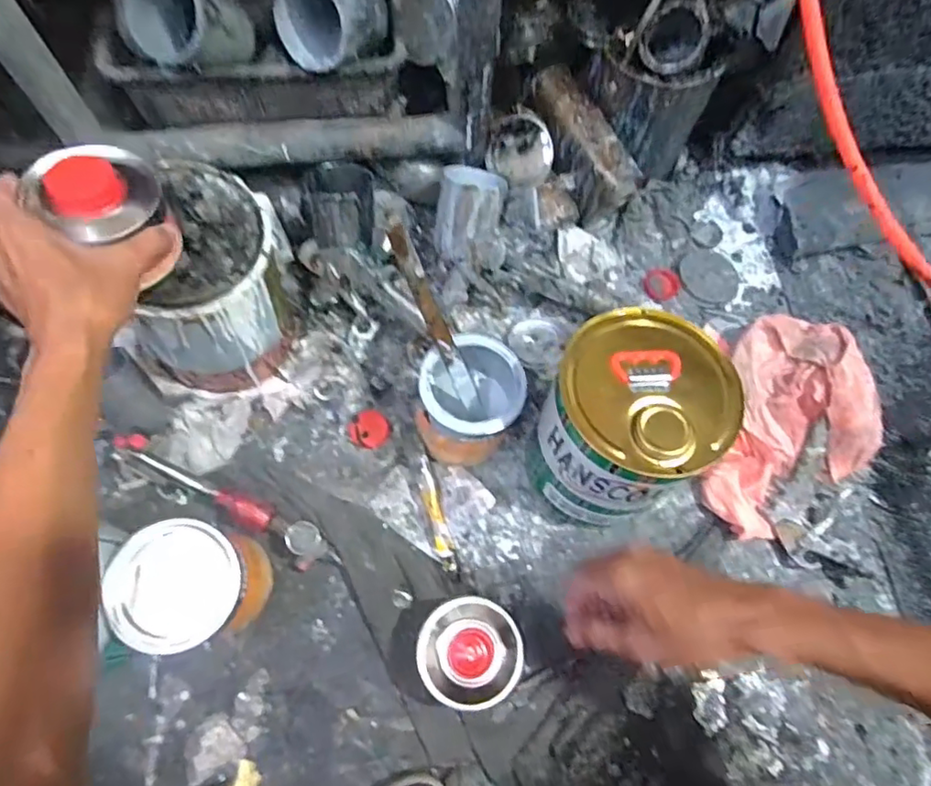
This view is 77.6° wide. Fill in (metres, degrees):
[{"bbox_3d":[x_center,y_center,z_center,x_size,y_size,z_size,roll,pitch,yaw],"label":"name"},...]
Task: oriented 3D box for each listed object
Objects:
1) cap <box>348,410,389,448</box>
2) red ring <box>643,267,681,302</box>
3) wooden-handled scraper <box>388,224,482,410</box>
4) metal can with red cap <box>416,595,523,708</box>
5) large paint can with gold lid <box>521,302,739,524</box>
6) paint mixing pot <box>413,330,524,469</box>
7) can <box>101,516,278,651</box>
[{"bbox_3d":[-0.114,0.044,0.699,0.045,0.013,0.048,1,70,-2],"label":"cap"},{"bbox_3d":[0.268,-0.150,0.792,0.047,0.005,0.049,1,70,-2],"label":"red ring"},{"bbox_3d":[-0.027,-0.064,0.582,0.021,0.230,0.013,-37,41,-14],"label":"wooden-handled scraper"},{"bbox_3d":[0.004,0.260,0.580,0.097,0.074,0.100,1,70,-2],"label":"metal can with red cap"},{"bbox_3d":[0.157,0.035,0.602,0.151,0.204,0.169,24,69,6],"label":"large paint can with gold lid"},{"bbox_3d":[0.005,0.014,0.651,0.105,0.136,0.108,1,70,-2],"label":"paint mixing pot"},{"bbox_3d":[-0.263,0.186,0.567,0.100,0.130,0.108,1,70,-2],"label":"can"}]

